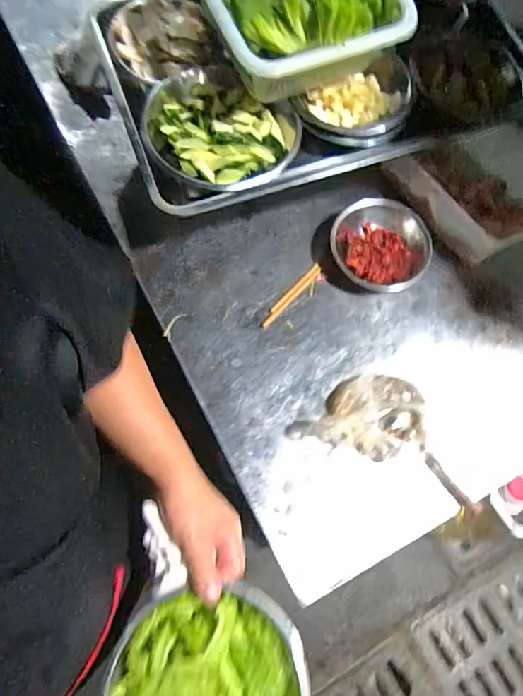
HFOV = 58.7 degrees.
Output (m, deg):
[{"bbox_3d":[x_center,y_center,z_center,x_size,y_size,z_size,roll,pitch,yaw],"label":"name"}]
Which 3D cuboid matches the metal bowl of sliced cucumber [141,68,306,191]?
[{"bbox_3d":[-0.050,-0.287,0.610,0.189,0.050,0.178,0,71,-1],"label":"metal bowl of sliced cucumber"}]

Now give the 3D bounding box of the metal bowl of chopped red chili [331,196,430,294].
[{"bbox_3d":[0.175,-0.150,0.691,0.143,0.046,0.127,33,73,10],"label":"metal bowl of chopped red chili"}]

